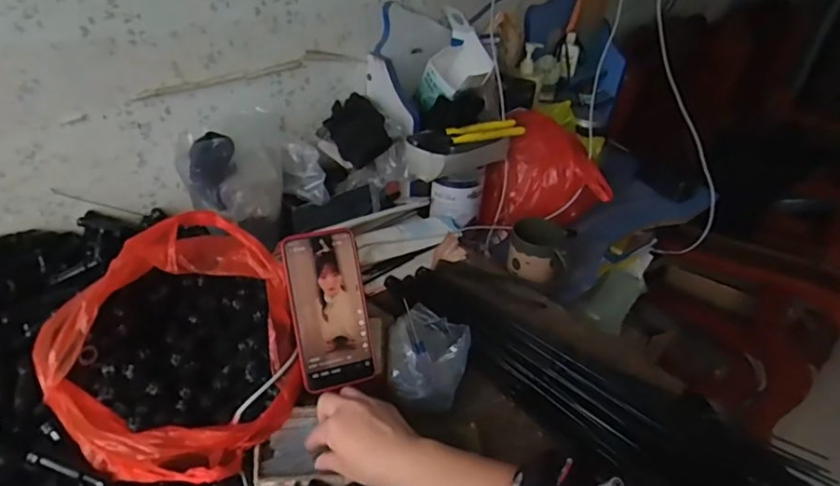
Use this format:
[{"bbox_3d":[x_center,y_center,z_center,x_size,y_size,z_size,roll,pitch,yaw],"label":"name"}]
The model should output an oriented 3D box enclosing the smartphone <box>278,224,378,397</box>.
[{"bbox_3d":[-0.095,0.068,0.551,0.077,0.160,0.014,-10,0,-20],"label":"smartphone"}]

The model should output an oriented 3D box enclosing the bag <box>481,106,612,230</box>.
[{"bbox_3d":[0.220,-0.126,0.955,0.210,0.168,0.118,1,35,-6],"label":"bag"}]

